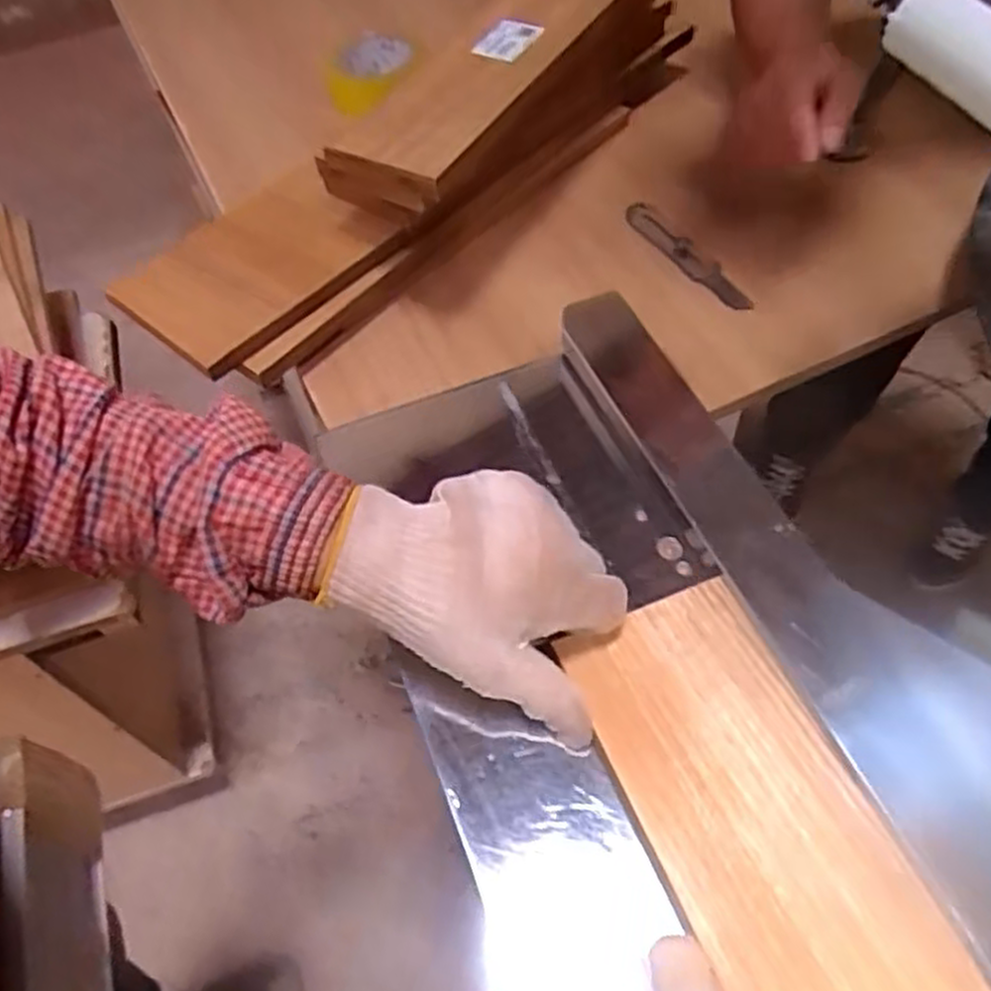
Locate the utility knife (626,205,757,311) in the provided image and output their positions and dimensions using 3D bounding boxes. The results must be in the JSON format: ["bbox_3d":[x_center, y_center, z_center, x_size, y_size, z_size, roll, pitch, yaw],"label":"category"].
[{"bbox_3d":[0.173,-0.221,0.718,0.023,0.021,0.167,-28,59,-15],"label":"utility knife"}]

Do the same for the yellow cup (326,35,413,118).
[{"bbox_3d":[-0.146,-0.471,0.882,0.089,0.054,0.092,-1,56,2],"label":"yellow cup"}]

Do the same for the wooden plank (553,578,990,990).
[{"bbox_3d":[0.147,0.203,0.319,0.100,0.011,0.365,-20,57,-10],"label":"wooden plank"}]

